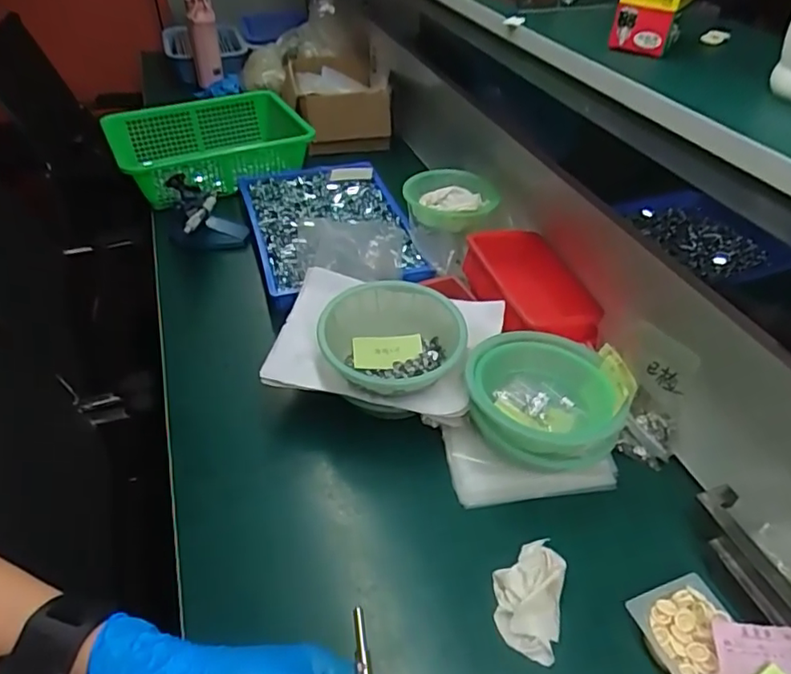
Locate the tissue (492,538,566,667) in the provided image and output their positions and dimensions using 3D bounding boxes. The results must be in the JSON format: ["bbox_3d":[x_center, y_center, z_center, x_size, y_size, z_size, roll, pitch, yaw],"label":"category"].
[{"bbox_3d":[0.137,0.265,0.586,0.068,0.022,0.116,10,43,12],"label":"tissue"}]

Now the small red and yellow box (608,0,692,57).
[{"bbox_3d":[0.245,-0.306,0.531,0.055,0.056,0.075,27,48,25],"label":"small red and yellow box"}]

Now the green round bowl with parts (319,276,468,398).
[{"bbox_3d":[0.000,0.005,0.750,0.178,0.074,0.170,1,42,-1],"label":"green round bowl with parts"}]

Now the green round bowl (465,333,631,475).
[{"bbox_3d":[0.179,0.074,0.695,0.179,0.071,0.168,3,42,1],"label":"green round bowl"}]

